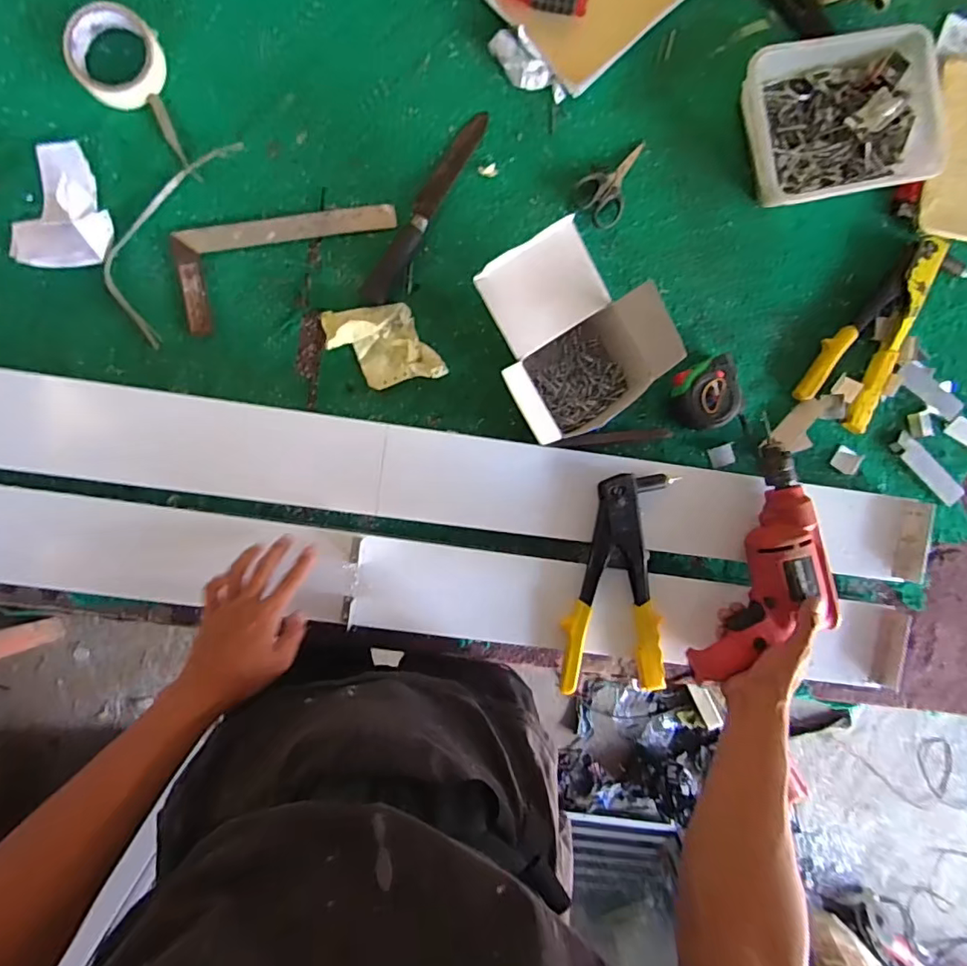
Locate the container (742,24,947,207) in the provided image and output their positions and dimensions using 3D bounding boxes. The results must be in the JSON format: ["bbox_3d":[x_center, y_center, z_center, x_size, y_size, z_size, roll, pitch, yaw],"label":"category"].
[{"bbox_3d":[0.415,-0.423,0.632,0.230,0.047,0.169,-11,94,-4],"label":"container"}]

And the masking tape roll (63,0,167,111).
[{"bbox_3d":[-0.390,-0.454,0.574,0.092,0.019,0.093,0,93,-5],"label":"masking tape roll"}]

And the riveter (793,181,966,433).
[{"bbox_3d":[0.500,-0.209,0.661,0.115,0.026,0.284,26,91,-6],"label":"riveter"}]

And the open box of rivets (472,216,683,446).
[{"bbox_3d":[0.083,-0.154,0.584,0.167,0.128,0.190,-31,95,-3],"label":"open box of rivets"}]

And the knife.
[{"bbox_3d":[-0.065,-0.314,0.612,0.029,0.018,0.246,30,90,-6],"label":"knife"}]

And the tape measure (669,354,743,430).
[{"bbox_3d":[0.262,-0.103,0.644,0.078,0.041,0.076,-26,95,-3],"label":"tape measure"}]

